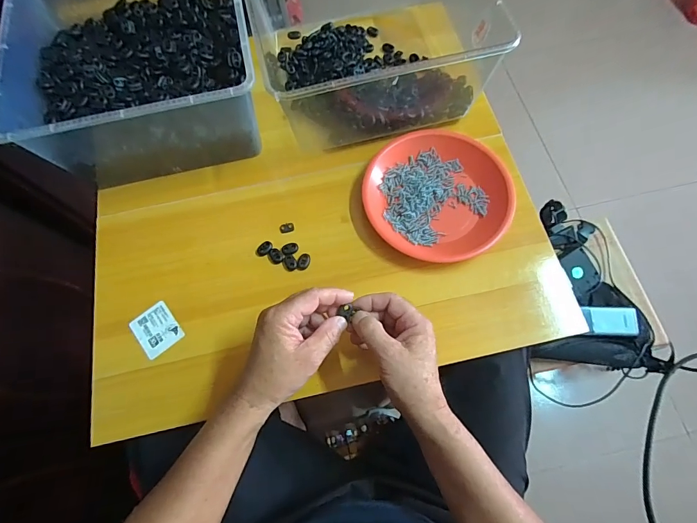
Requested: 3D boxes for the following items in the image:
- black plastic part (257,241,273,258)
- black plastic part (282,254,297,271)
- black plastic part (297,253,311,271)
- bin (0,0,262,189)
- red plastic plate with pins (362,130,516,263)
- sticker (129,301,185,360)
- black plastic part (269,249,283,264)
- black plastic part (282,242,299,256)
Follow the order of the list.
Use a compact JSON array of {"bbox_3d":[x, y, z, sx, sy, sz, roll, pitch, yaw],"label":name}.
[{"bbox_3d":[-0.112,-0.017,0.494,0.016,0.004,0.024,38,74,14],"label":"black plastic part"},{"bbox_3d":[-0.077,0.002,0.485,0.017,0.005,0.022,-23,71,-8],"label":"black plastic part"},{"bbox_3d":[-0.059,0.001,0.485,0.015,0.006,0.022,10,70,5],"label":"black plastic part"},{"bbox_3d":[-0.271,-0.262,0.515,0.308,0.144,0.289,-14,70,-4],"label":"bin"},{"bbox_3d":[0.117,-0.089,0.498,0.190,0.030,0.176,0,69,1],"label":"red plastic plate with pins"},{"bbox_3d":[-0.240,0.085,0.464,0.049,0.005,0.058,-38,76,-11],"label":"sticker"},{"bbox_3d":[-0.095,-0.007,0.488,0.017,0.004,0.022,-29,72,-10],"label":"black plastic part"},{"bbox_3d":[-0.077,-0.017,0.490,0.022,0.005,0.015,-27,71,-9],"label":"black plastic part"}]

